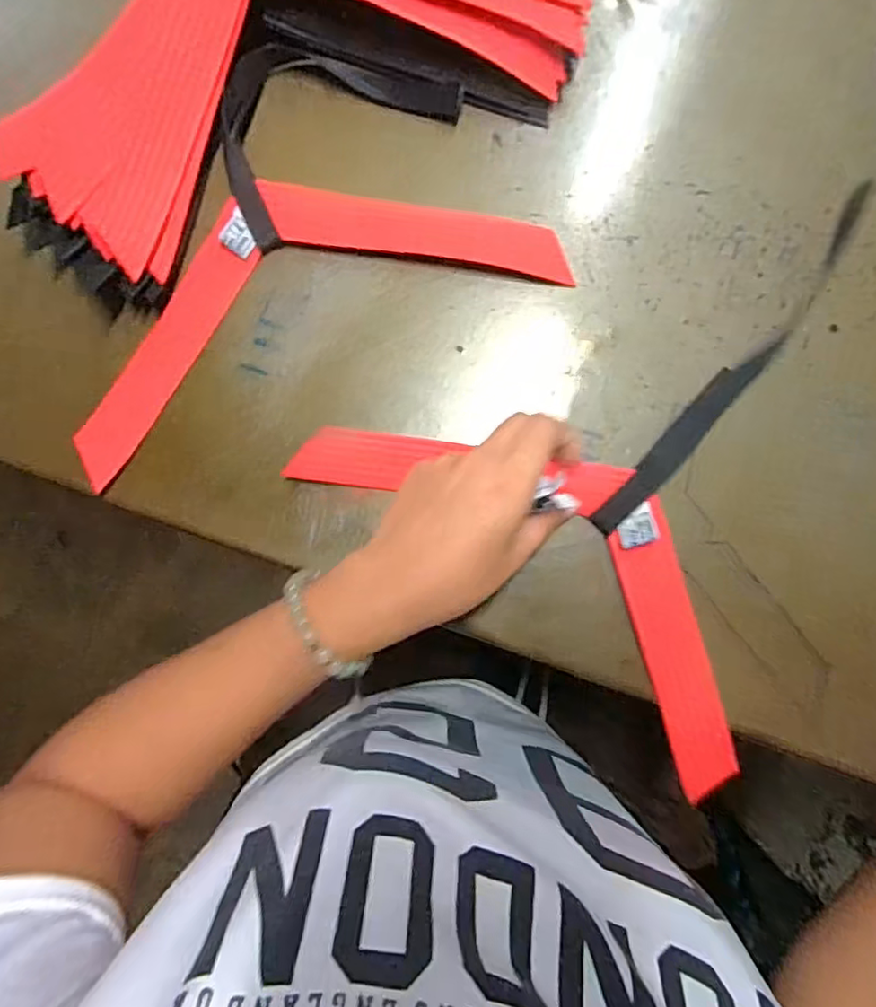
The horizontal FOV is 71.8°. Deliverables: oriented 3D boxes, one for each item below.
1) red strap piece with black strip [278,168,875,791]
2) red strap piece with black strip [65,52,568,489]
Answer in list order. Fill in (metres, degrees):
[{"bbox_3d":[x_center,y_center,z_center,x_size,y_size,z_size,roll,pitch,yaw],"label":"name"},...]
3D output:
[{"bbox_3d":[0.136,-0.047,0.350,0.312,0.021,0.321,39,90,1],"label":"red strap piece with black strip"},{"bbox_3d":[-0.098,-0.157,0.359,0.307,0.014,0.178,-24,96,1],"label":"red strap piece with black strip"}]

